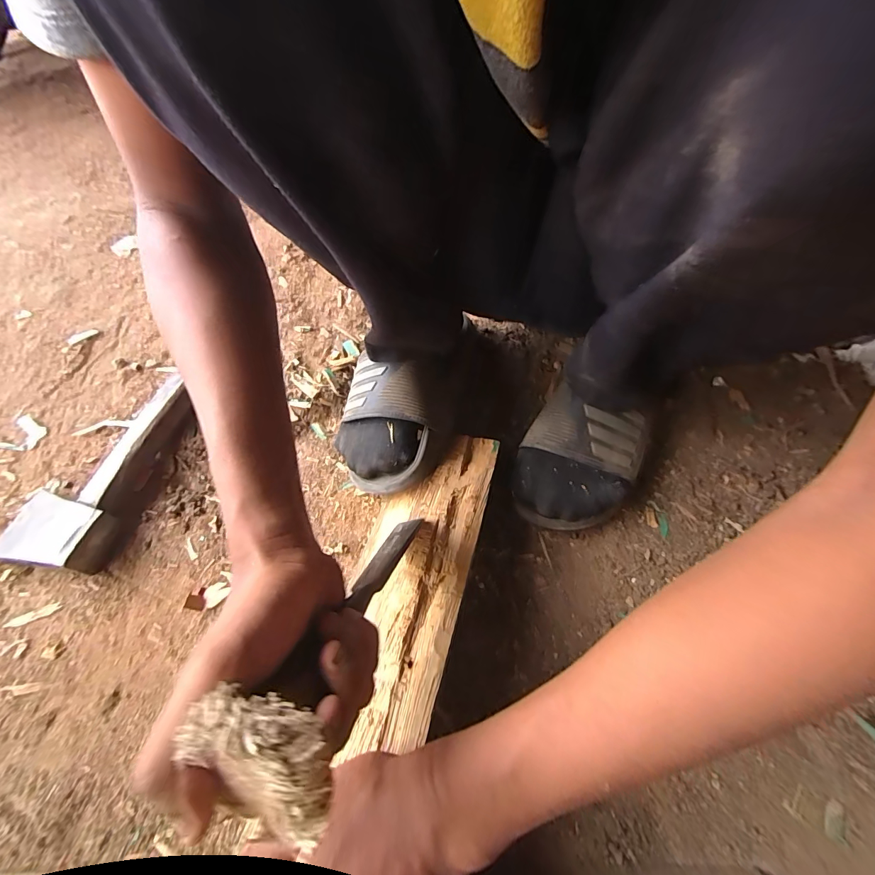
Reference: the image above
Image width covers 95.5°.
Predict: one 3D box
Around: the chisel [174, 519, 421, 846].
[{"bbox_3d":[-0.050,0.100,0.227,0.048,0.198,0.040,9,100,7],"label":"chisel"}]

